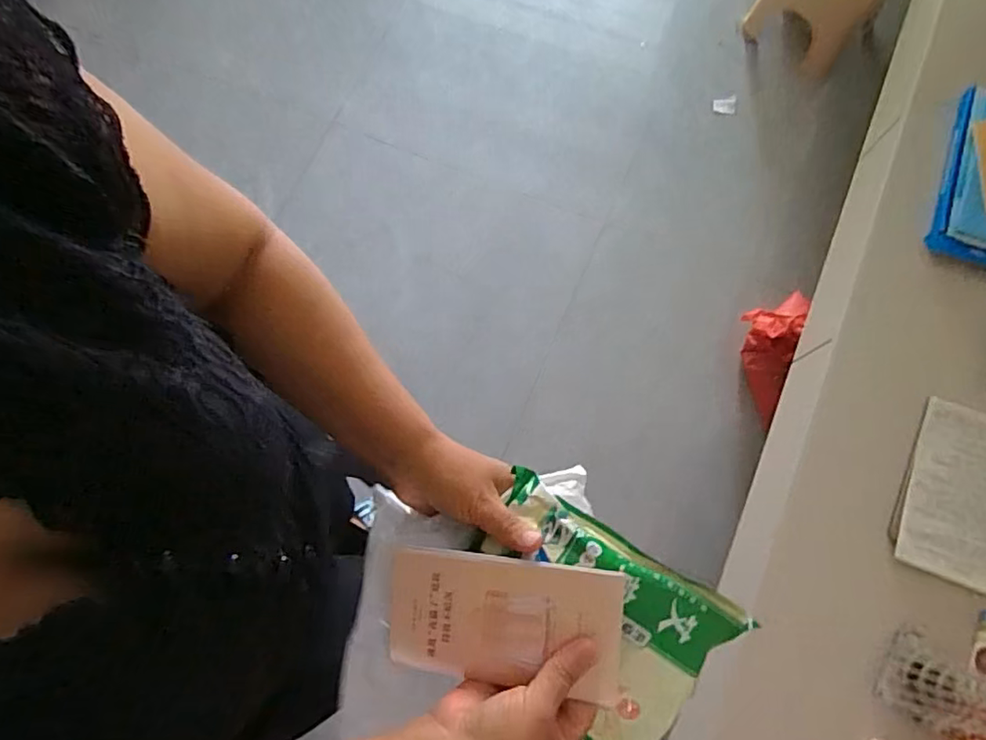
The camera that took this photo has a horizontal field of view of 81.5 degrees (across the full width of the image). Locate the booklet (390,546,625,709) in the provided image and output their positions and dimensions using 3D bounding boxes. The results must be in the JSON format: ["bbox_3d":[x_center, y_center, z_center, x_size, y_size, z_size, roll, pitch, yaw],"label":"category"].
[{"bbox_3d":[0.006,0.174,0.396,0.159,0.005,0.085,4,92,11],"label":"booklet"}]

